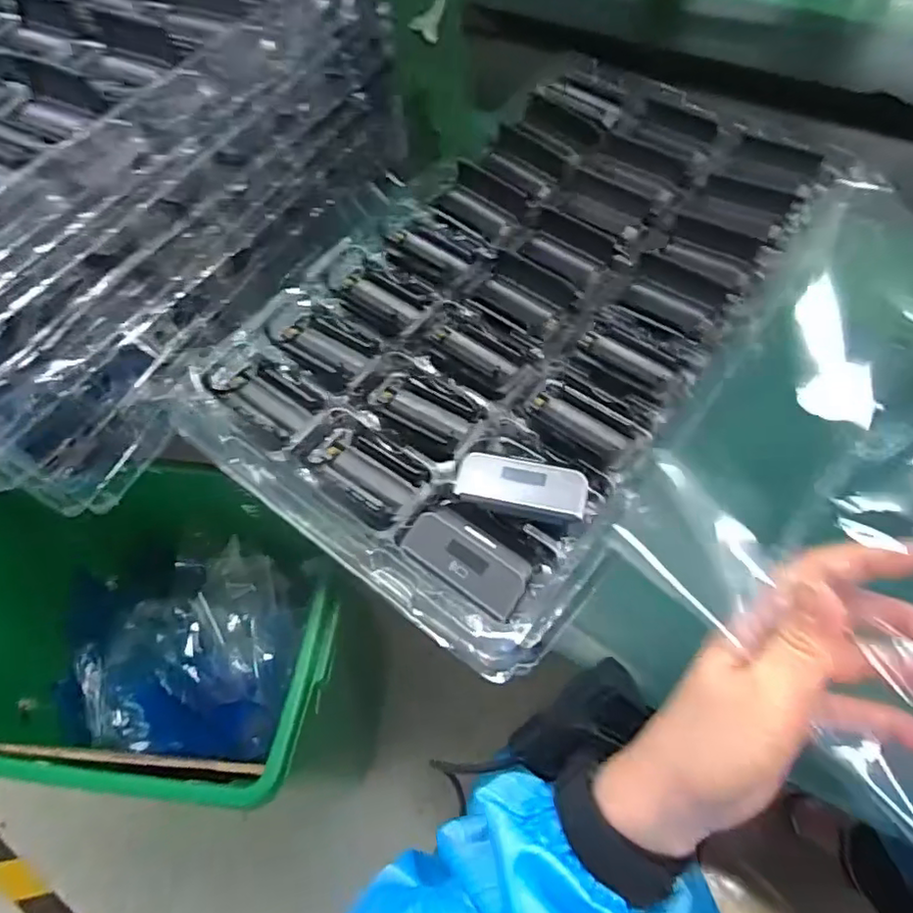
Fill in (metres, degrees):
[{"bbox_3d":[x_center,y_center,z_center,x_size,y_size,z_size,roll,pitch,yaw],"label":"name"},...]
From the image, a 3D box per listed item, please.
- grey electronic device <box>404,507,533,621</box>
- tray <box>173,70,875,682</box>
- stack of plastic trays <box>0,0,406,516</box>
[{"bbox_3d":[0.007,0.058,0.352,0.075,0.016,0.033,32,92,17],"label":"grey electronic device"},{"bbox_3d":[0.057,-0.126,0.472,0.306,0.044,0.500,31,66,20],"label":"tray"},{"bbox_3d":[-0.268,-0.237,0.497,0.266,0.220,0.461,31,66,20],"label":"stack of plastic trays"}]

